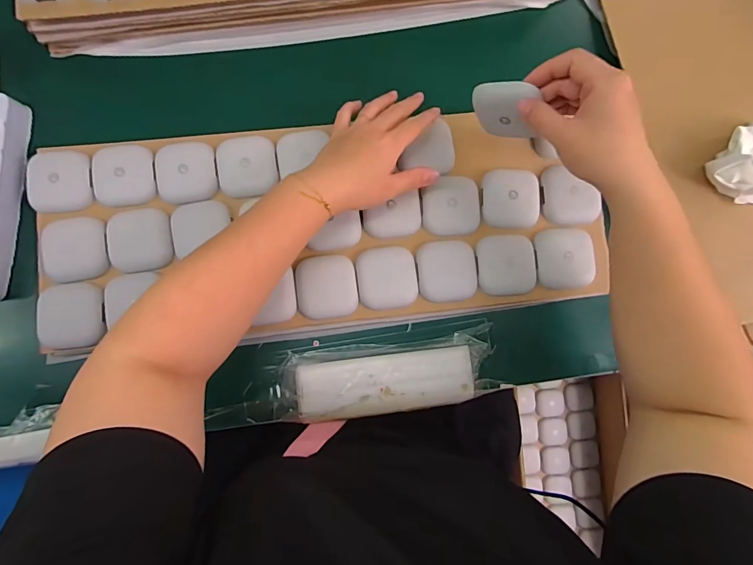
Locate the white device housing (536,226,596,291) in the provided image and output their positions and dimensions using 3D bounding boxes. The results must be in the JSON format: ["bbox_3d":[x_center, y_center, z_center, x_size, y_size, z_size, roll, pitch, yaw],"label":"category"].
[{"bbox_3d":[0.206,-0.027,0.433,0.061,0.011,0.064,-3,85,-3],"label":"white device housing"}]

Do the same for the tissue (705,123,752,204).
[{"bbox_3d":[0.402,-0.129,0.423,0.077,0.040,0.084,3,84,-3],"label":"tissue"}]

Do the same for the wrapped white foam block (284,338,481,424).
[{"bbox_3d":[0.007,0.108,0.439,0.208,0.010,0.074,-5,85,-3],"label":"wrapped white foam block"}]

